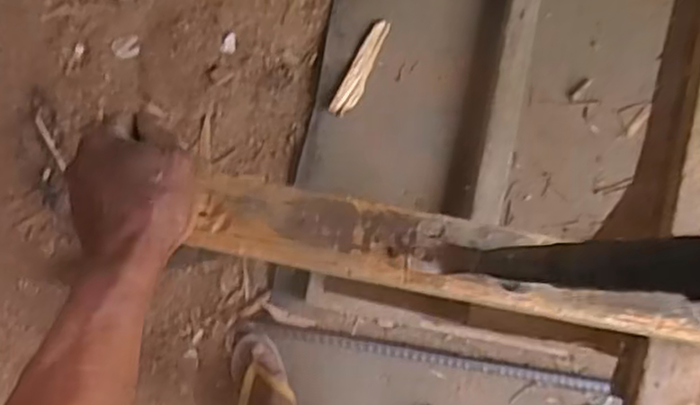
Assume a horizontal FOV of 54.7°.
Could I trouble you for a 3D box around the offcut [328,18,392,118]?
[{"bbox_3d":[0.024,-0.250,1.264,0.042,0.010,0.194,28,82,-1],"label":"offcut"}]

